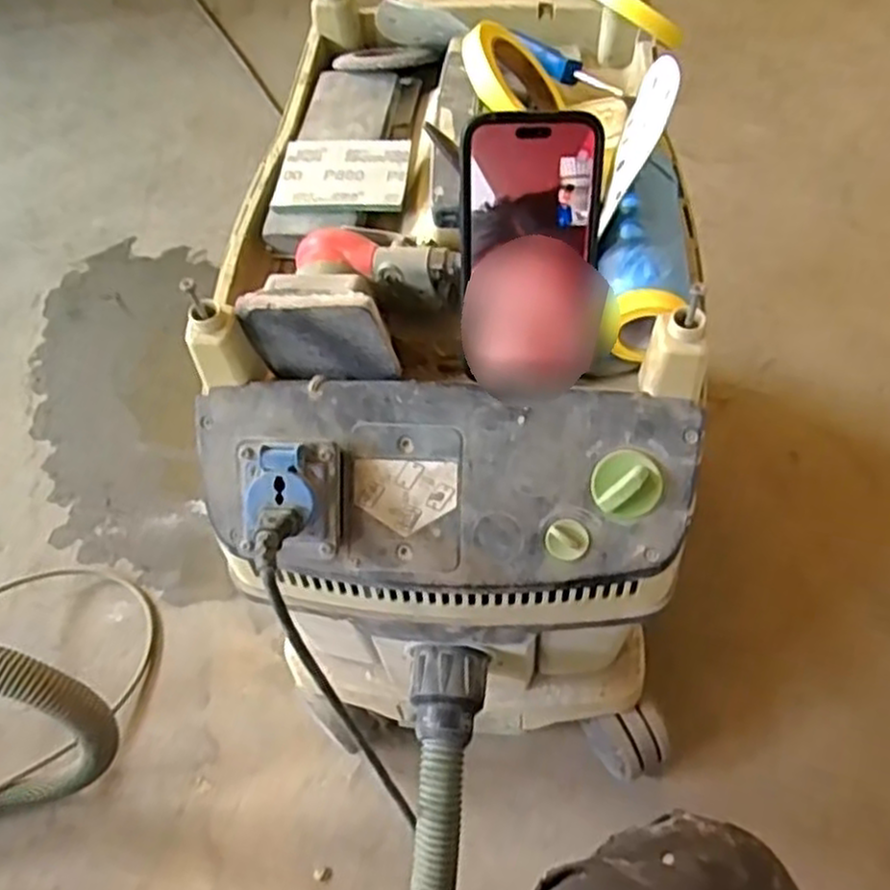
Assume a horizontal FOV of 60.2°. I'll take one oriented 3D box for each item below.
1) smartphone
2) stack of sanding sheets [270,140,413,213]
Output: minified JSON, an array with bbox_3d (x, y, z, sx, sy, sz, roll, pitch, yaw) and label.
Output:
[{"bbox_3d":[0.053,-0.113,0.464,0.082,0.157,0.016,-4,21,-10],"label":"smartphone"},{"bbox_3d":[-0.078,-0.208,0.593,0.099,0.012,0.073,2,57,5],"label":"stack of sanding sheets"}]

